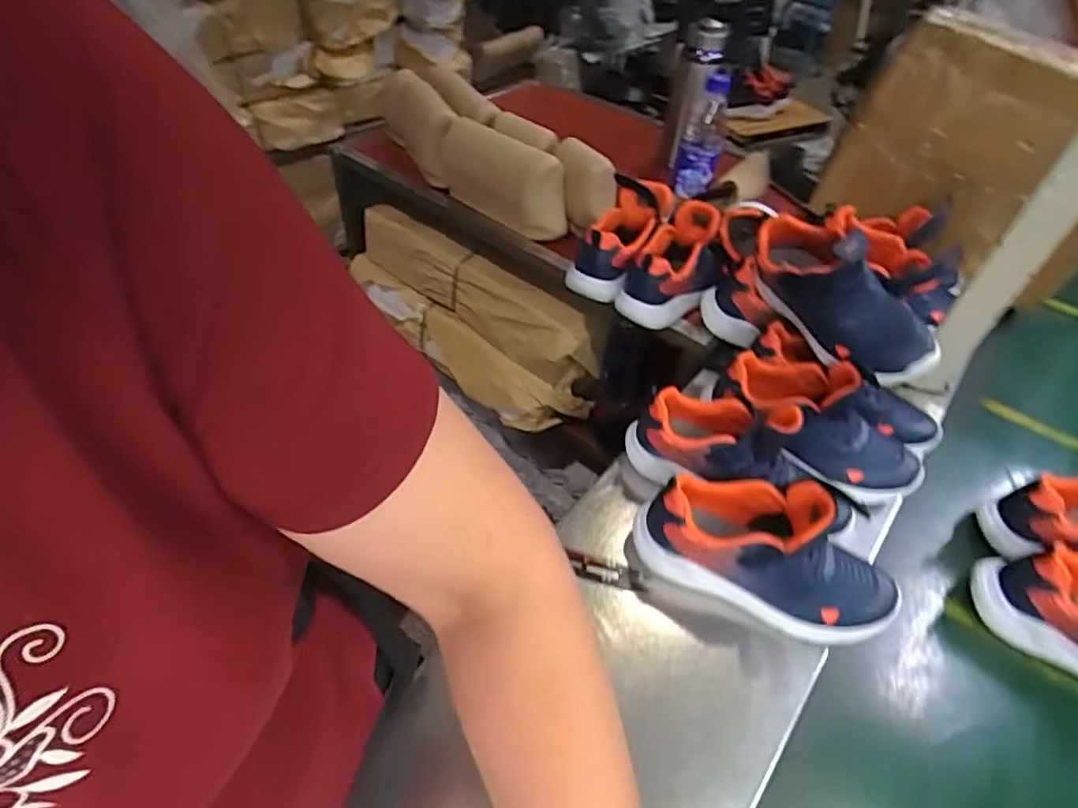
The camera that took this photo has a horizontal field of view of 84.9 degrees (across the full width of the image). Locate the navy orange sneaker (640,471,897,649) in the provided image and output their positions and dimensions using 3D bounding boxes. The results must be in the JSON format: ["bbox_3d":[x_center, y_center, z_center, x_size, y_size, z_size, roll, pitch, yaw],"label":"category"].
[{"bbox_3d":[0.209,0.129,0.530,0.236,0.113,0.082,20,49,15],"label":"navy orange sneaker"}]

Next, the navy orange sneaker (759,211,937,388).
[{"bbox_3d":[0.305,-0.115,0.610,0.088,0.126,0.216,-23,52,-22],"label":"navy orange sneaker"}]

